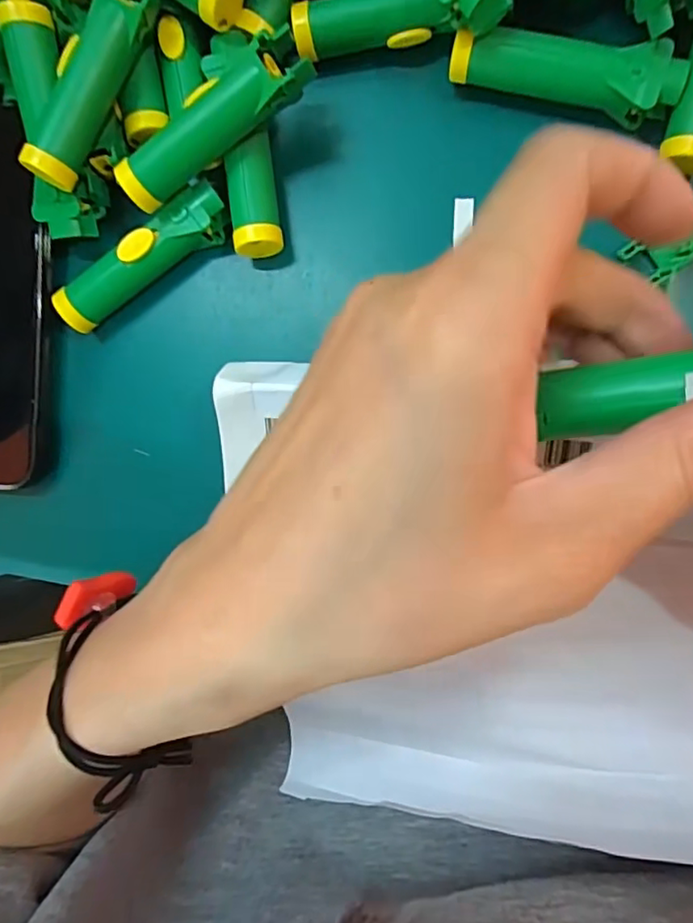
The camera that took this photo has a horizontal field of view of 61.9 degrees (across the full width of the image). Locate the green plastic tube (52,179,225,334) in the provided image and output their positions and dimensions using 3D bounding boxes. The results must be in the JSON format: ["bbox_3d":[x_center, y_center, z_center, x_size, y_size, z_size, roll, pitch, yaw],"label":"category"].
[{"bbox_3d":[-0.084,-0.083,0.236,0.079,0.017,0.017,-33,87,8],"label":"green plastic tube"}]

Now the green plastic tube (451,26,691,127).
[{"bbox_3d":[0.078,-0.140,0.209,0.079,0.016,0.020,10,93,8],"label":"green plastic tube"}]

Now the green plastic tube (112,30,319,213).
[{"bbox_3d":[-0.049,-0.123,0.212,0.078,0.024,0.016,-31,88,8],"label":"green plastic tube"}]

